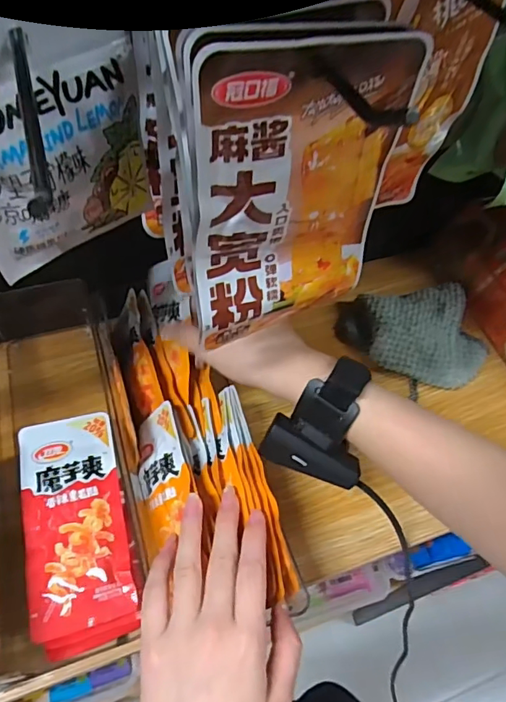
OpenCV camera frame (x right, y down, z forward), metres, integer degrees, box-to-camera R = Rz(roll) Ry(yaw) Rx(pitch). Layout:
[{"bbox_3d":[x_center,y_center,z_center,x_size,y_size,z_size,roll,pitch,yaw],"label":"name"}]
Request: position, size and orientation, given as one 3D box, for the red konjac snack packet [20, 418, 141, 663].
[{"bbox_3d":[-0.130,0.124,0.360,0.069,0.017,0.163,-13,58,-13],"label":"red konjac snack packet"}]

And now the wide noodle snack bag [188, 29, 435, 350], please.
[{"bbox_3d":[0.020,-0.064,0.211,0.089,0.126,0.021,-24,61,-19],"label":"wide noodle snack bag"}]

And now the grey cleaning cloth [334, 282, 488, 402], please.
[{"bbox_3d":[0.163,-0.015,0.490,0.133,0.034,0.114,-8,57,-10],"label":"grey cleaning cloth"}]

